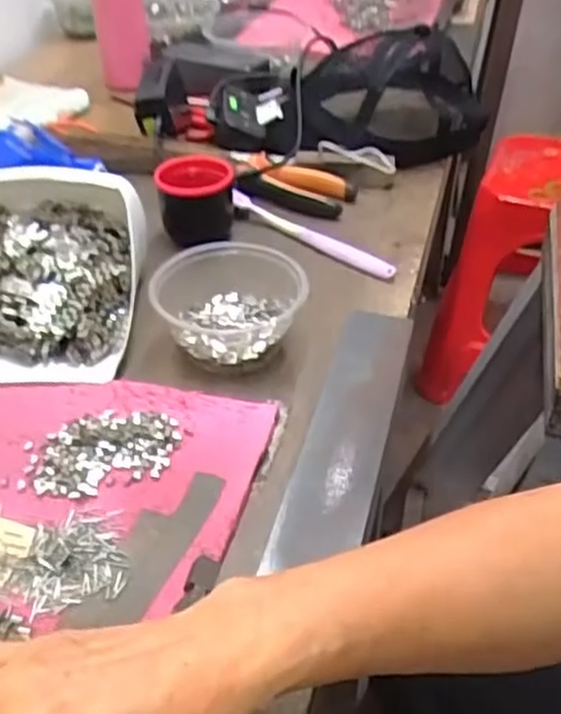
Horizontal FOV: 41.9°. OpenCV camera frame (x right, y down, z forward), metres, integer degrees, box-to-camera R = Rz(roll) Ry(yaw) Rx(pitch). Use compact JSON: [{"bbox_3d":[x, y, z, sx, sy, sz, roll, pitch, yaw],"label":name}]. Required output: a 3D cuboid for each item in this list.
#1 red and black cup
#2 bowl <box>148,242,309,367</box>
[{"bbox_3d":[-0.073,-0.134,0.640,0.065,0.067,0.060,-5,41,-7],"label":"red and black cup"},{"bbox_3d":[-0.037,-0.037,0.525,0.103,0.049,0.090,-3,41,-5],"label":"bowl"}]

